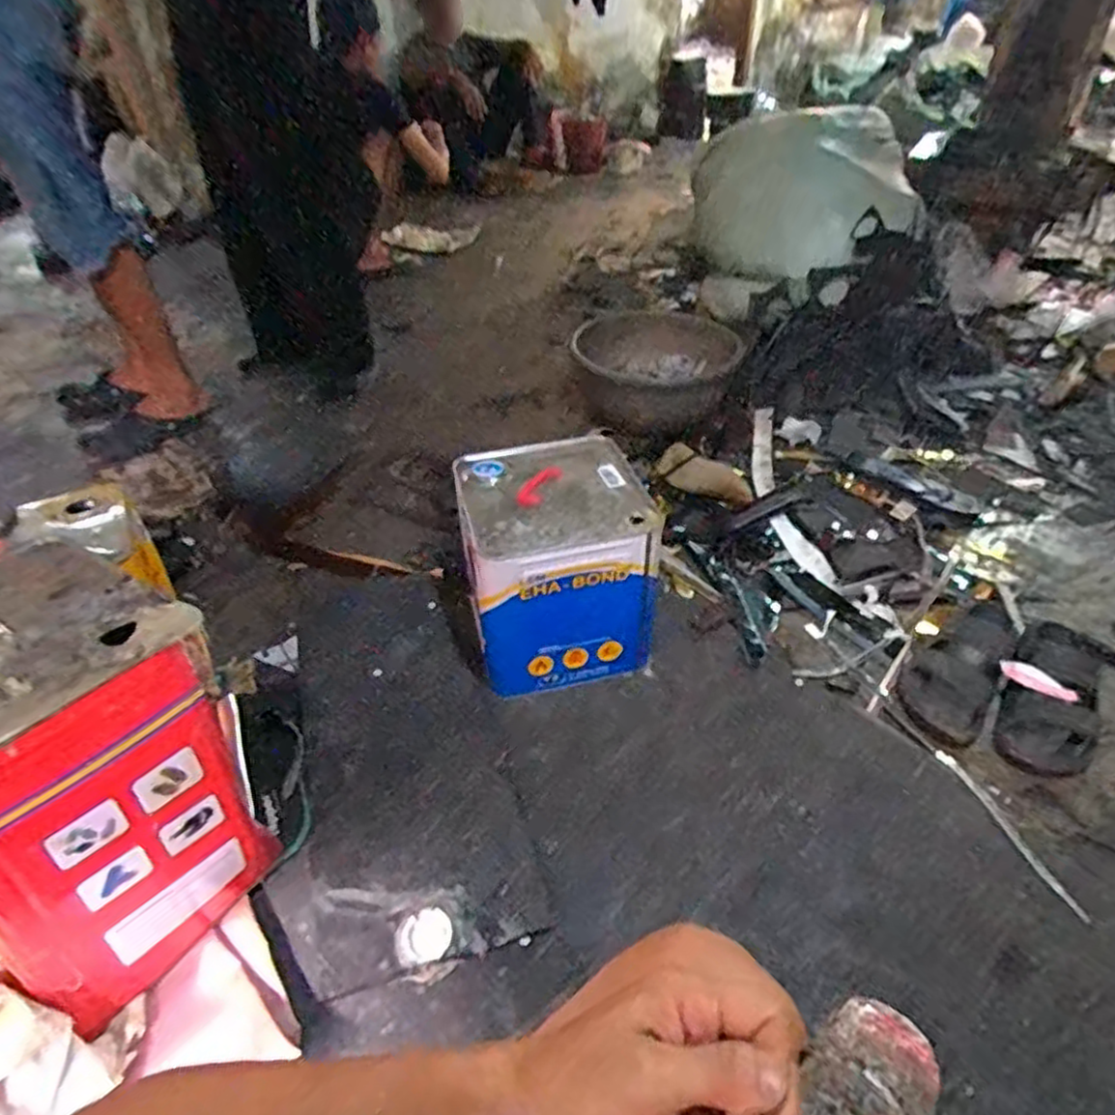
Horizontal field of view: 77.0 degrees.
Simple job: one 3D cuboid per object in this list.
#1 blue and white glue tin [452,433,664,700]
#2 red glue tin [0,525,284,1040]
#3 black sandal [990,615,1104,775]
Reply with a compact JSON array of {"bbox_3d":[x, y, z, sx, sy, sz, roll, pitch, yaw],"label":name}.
[{"bbox_3d":[0.000,0.014,1.011,0.241,0.269,0.249,-9,40,-7],"label":"blue and white glue tin"},{"bbox_3d":[-0.447,0.201,0.662,0.252,0.330,0.250,24,46,28],"label":"red glue tin"},{"bbox_3d":[0.684,0.177,0.961,0.121,0.052,0.271,24,46,28],"label":"black sandal"}]

